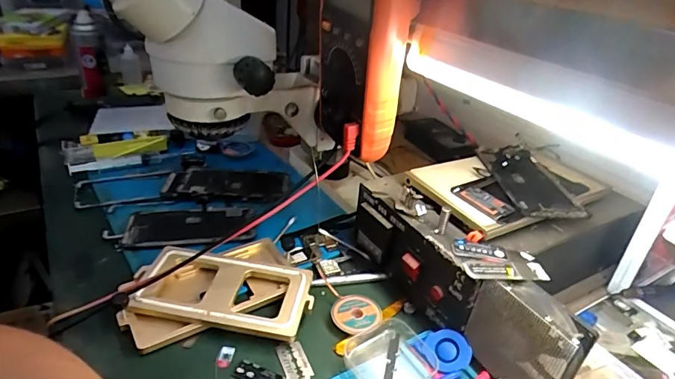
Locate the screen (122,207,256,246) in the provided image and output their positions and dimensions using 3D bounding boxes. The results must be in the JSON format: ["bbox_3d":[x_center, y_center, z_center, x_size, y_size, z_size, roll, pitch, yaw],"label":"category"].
[{"bbox_3d":[-0.168,0.040,0.505,0.137,0.005,0.068,-1,31,-8],"label":"screen"}]

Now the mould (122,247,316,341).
[{"bbox_3d":[-0.106,0.095,0.409,0.158,0.021,0.080,6,31,3],"label":"mould"}]

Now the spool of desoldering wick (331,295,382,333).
[{"bbox_3d":[0.018,0.116,0.406,0.045,0.008,0.042,3,31,-2],"label":"spool of desoldering wick"}]

